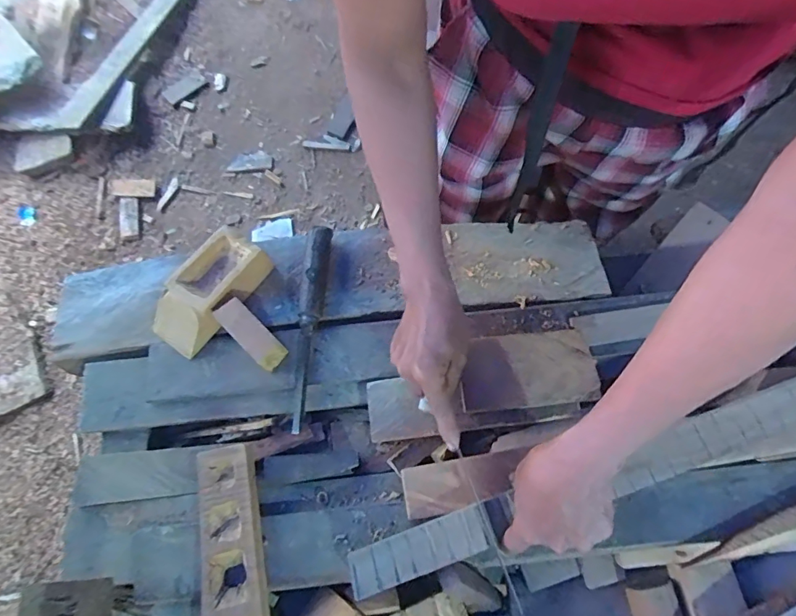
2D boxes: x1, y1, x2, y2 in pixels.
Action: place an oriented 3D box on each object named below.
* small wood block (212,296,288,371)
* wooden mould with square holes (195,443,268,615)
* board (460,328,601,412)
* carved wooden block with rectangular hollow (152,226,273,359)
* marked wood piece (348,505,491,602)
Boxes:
[{"bbox_3d":[-0.163,0.029,0.523,0.085,0.049,0.031,44,78,12],"label":"small wood block"},{"bbox_3d":[-0.162,0.269,0.458,0.068,0.035,0.252,-11,74,-3],"label":"wooden mould with square holes"},{"bbox_3d":[0.136,0.064,0.489,0.138,0.012,0.074,-6,73,-1],"label":"board"},{"bbox_3d":[-0.221,-0.018,0.546,0.067,0.053,0.145,35,77,10],"label":"carved wooden block with rectangular hollow"},{"bbox_3d":[0.019,0.230,0.440,0.132,0.012,0.039,-20,74,-5],"label":"marked wood piece"}]

